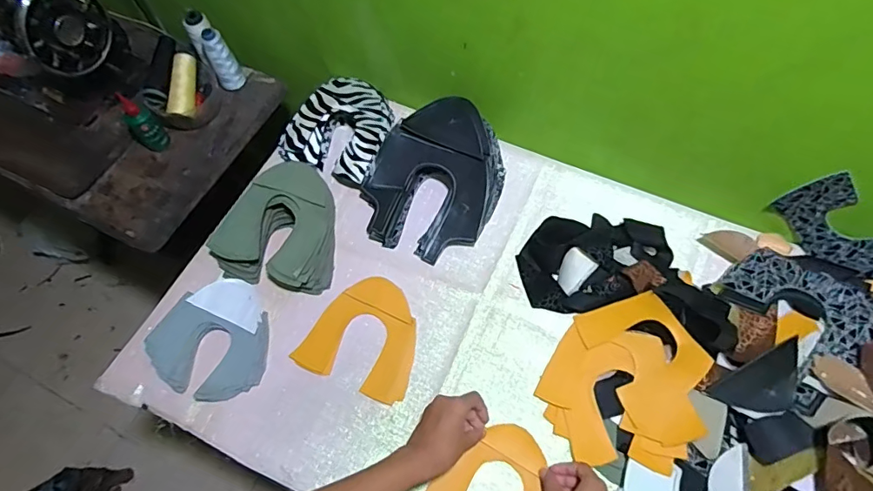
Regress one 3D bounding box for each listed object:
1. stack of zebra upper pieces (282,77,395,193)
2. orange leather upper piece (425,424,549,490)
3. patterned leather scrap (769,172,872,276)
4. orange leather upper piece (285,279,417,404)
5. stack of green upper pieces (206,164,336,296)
[{"bbox_3d":[-0.155,-0.192,0.810,0.163,0.079,0.178,15,65,10],"label":"stack of zebra upper pieces"},{"bbox_3d":[0.076,0.298,0.603,0.151,0.005,0.147,26,71,14],"label":"orange leather upper piece"},{"bbox_3d":[0.542,-0.020,0.627,0.189,0.134,0.029,26,67,14],"label":"patterned leather scrap"},{"bbox_3d":[-0.095,0.122,0.691,0.156,0.004,0.154,20,66,12],"label":"orange leather upper piece"},{"bbox_3d":[-0.235,-0.032,0.737,0.183,0.078,0.178,11,64,8],"label":"stack of green upper pieces"}]

